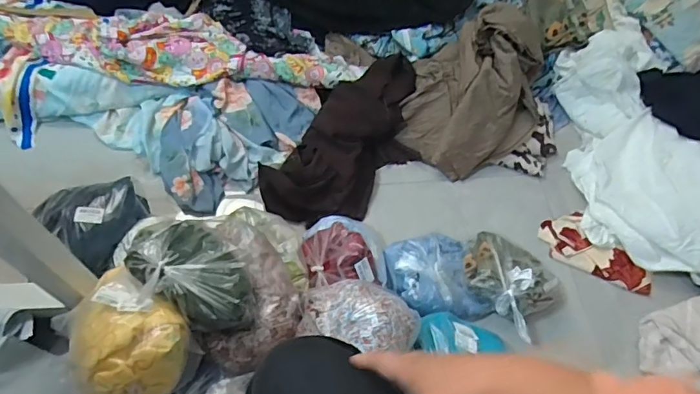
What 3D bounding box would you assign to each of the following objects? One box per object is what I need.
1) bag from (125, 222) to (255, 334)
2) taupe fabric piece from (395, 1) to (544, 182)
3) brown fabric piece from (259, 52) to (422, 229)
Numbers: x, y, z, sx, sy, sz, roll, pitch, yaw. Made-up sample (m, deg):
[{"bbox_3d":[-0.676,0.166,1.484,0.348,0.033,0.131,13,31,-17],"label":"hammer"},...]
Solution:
[{"bbox_3d":[-0.260,0.137,0.840,0.165,0.107,0.219,-28,65,-18],"label":"bag"},{"bbox_3d":[0.309,-0.257,1.182,0.384,0.191,0.284,-32,67,-20],"label":"taupe fabric piece"},{"bbox_3d":[0.003,-0.126,1.149,0.247,0.120,0.440,32,63,14],"label":"brown fabric piece"}]

